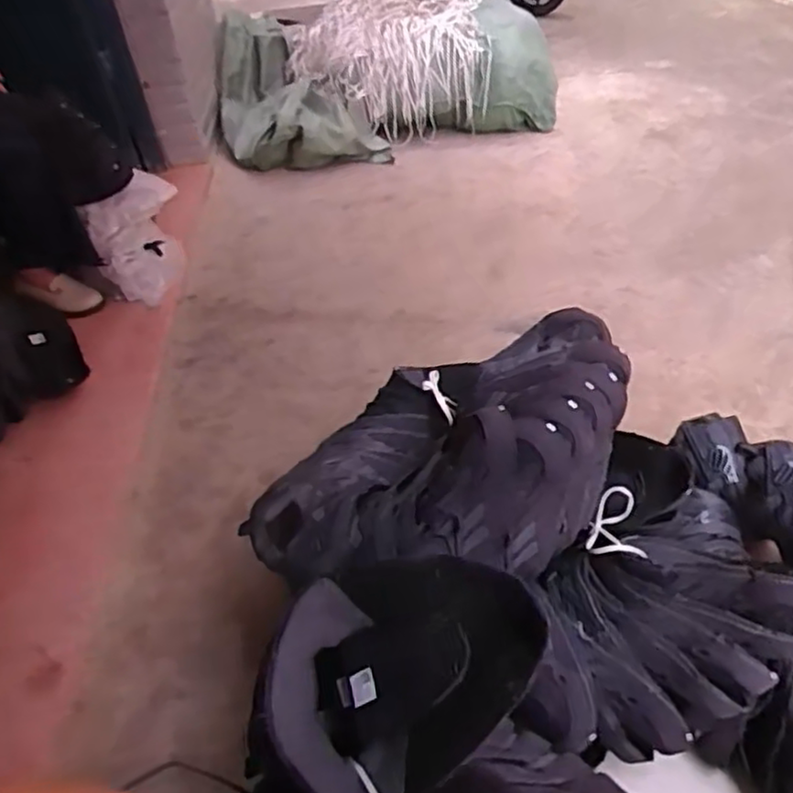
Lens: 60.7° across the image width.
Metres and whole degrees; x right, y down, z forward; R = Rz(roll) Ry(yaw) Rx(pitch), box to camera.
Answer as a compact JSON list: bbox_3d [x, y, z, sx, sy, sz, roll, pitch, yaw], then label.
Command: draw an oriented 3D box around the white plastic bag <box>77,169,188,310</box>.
[{"bbox_3d":[-0.606,-0.367,1.608,0.210,0.244,0.107,-23,45,-16],"label":"white plastic bag"}]

